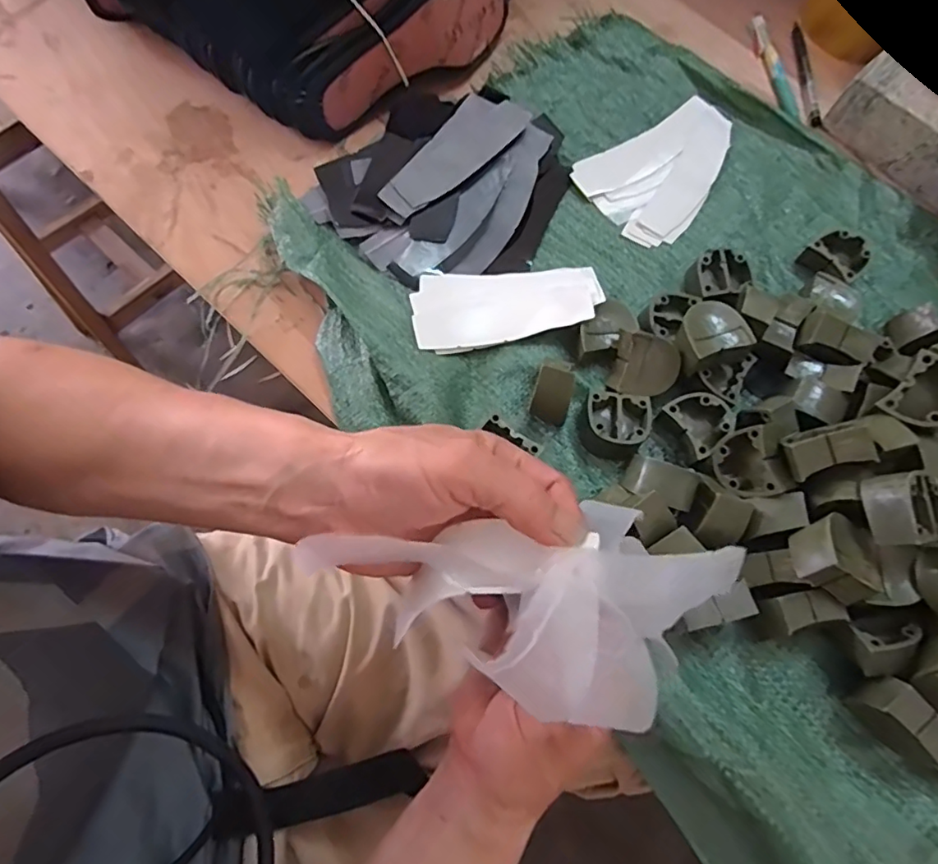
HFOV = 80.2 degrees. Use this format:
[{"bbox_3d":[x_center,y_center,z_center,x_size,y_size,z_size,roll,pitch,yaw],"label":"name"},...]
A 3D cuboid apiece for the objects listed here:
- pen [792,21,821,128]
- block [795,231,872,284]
[{"bbox_3d":[0.318,-0.339,0.525,0.015,0.009,0.130,4,69,-1],"label":"pen"},{"bbox_3d":[0.290,-0.136,0.441,0.039,0.022,0.041,-33,74,-13],"label":"block"}]

